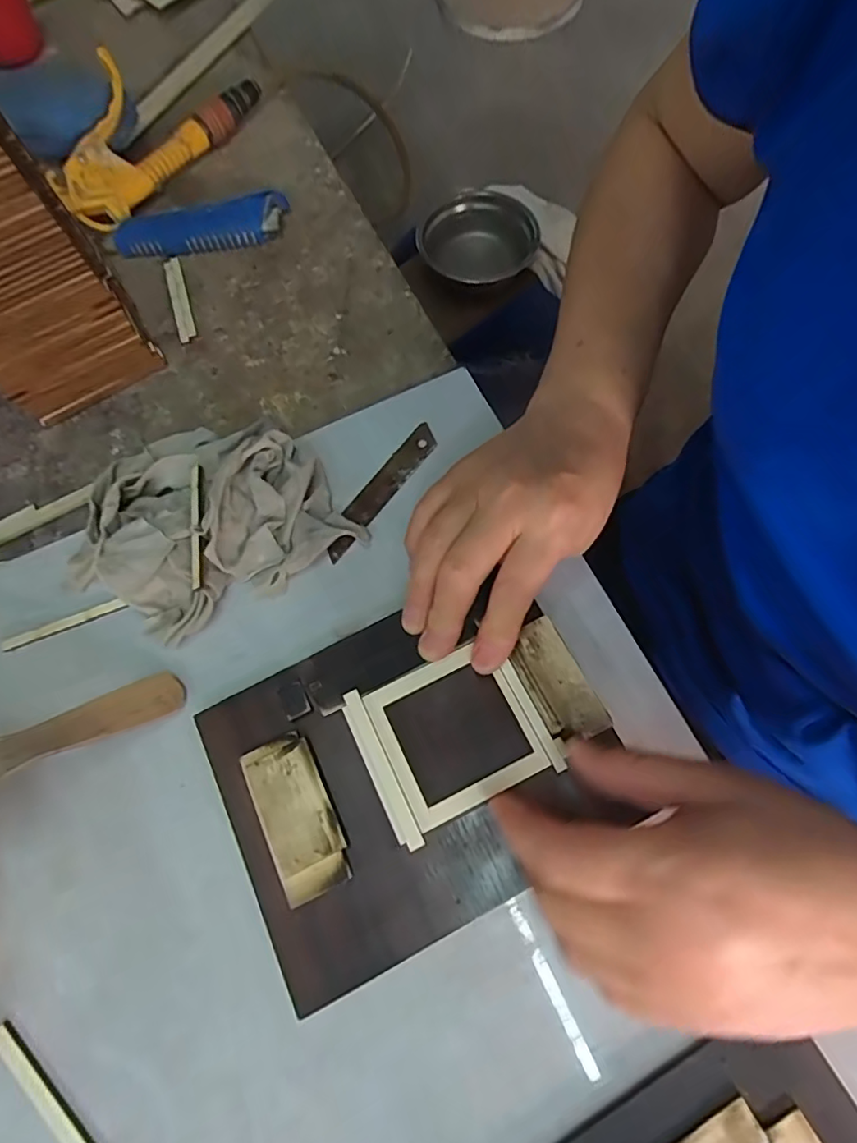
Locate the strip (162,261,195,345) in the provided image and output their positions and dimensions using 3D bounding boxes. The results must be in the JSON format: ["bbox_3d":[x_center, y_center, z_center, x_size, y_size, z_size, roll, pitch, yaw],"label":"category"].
[{"bbox_3d":[-0.187,-0.203,0.424,0.013,0.006,0.078,-18,69,-4],"label":"strip"}]

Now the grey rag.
[{"bbox_3d":[-0.137,-0.035,0.336,0.149,0.040,0.128,-30,70,-9],"label":"grey rag"}]

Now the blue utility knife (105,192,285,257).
[{"bbox_3d":[-0.179,-0.264,0.435,0.137,0.019,0.034,-8,68,-1],"label":"blue utility knife"}]

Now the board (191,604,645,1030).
[{"bbox_3d":[-0.007,0.095,0.283,0.187,0.022,0.144,-26,70,-7],"label":"board"}]

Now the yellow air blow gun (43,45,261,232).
[{"bbox_3d":[-0.223,-0.352,0.448,0.067,0.060,0.183,27,72,13],"label":"yellow air blow gun"}]

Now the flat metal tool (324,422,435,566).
[{"bbox_3d":[-0.030,-0.051,0.345,0.018,0.006,0.103,35,75,16],"label":"flat metal tool"}]

